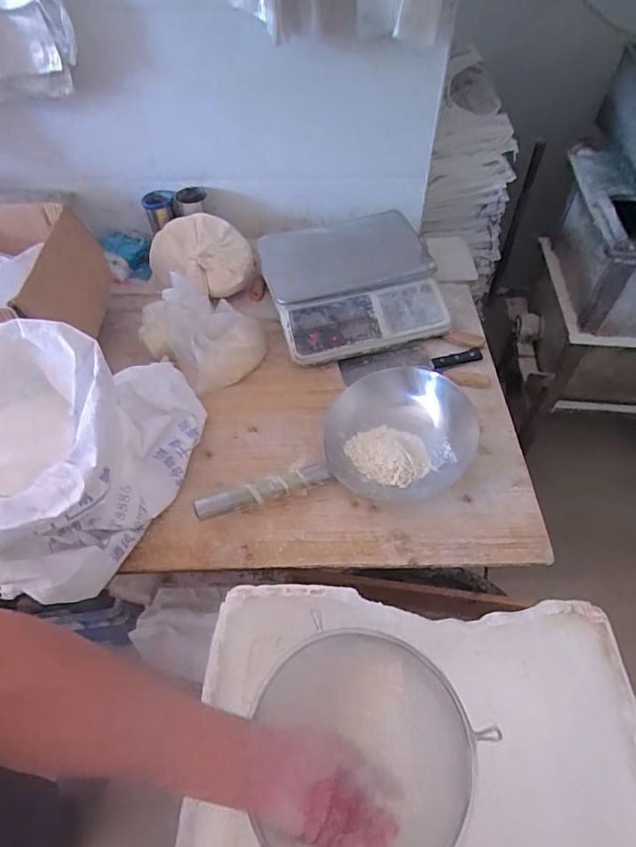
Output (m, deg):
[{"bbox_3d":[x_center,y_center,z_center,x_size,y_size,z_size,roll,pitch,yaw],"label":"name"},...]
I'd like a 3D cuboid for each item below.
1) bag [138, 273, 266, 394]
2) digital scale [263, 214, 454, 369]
[{"bbox_3d":[-0.228,-0.186,0.937,0.238,0.120,0.170,29,58,22],"label":"bag"},{"bbox_3d":[0.070,-0.287,1.027,0.340,0.096,0.325,-11,53,-8],"label":"digital scale"}]

